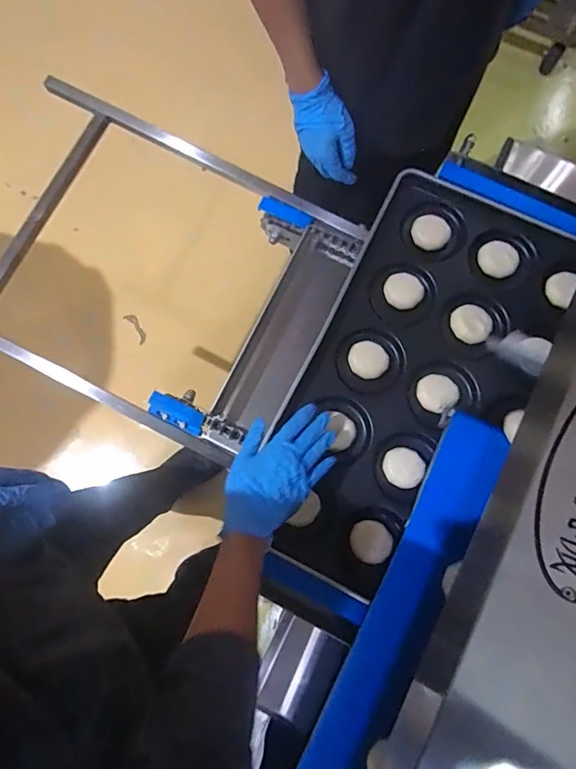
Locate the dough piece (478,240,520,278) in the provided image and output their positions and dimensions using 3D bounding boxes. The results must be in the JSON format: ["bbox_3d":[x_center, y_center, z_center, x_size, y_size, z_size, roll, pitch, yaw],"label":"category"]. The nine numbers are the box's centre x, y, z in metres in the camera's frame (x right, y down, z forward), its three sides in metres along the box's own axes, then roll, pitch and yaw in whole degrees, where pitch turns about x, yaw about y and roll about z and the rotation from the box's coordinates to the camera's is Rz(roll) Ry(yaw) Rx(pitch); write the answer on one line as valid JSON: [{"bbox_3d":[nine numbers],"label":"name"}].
[{"bbox_3d":[0.316,-0.188,0.695,0.052,0.014,0.056,0,80,1],"label":"dough piece"}]

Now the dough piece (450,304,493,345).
[{"bbox_3d":[0.267,-0.088,0.674,0.048,0.026,0.057,-22,80,-3],"label":"dough piece"}]

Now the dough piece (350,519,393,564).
[{"bbox_3d":[0.113,0.212,0.625,0.053,0.014,0.054,0,80,1],"label":"dough piece"}]

